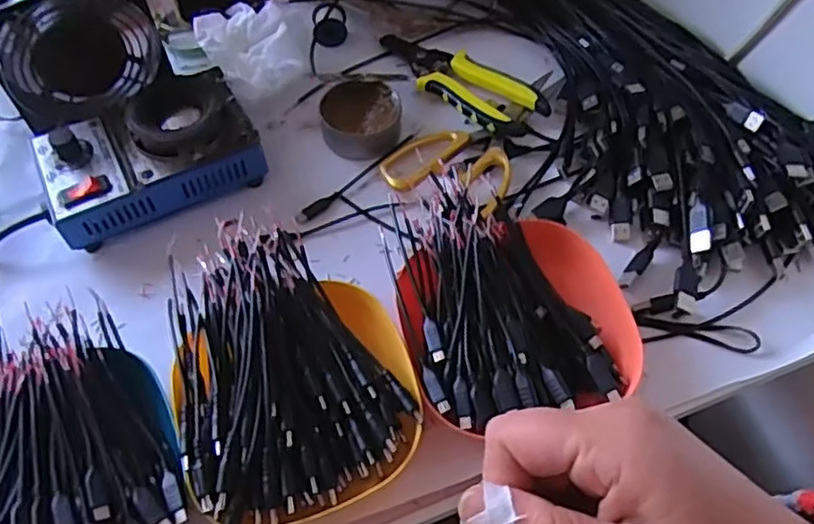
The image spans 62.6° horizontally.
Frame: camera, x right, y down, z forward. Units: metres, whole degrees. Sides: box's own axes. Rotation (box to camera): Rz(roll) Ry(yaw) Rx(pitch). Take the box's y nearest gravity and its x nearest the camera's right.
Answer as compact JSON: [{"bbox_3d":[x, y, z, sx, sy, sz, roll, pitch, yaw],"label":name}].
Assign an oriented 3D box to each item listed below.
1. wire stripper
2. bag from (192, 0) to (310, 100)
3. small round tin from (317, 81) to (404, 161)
[{"bbox_3d":[0.040,-0.154,0.561,0.165,0.022,0.055,39,66,23],"label":"wire stripper"},{"bbox_3d":[-0.129,-0.177,0.563,0.073,0.053,0.106,-28,61,-16],"label":"bag"},{"bbox_3d":[-0.036,-0.113,0.533,0.061,0.032,0.054,-16,58,-9],"label":"small round tin"}]

